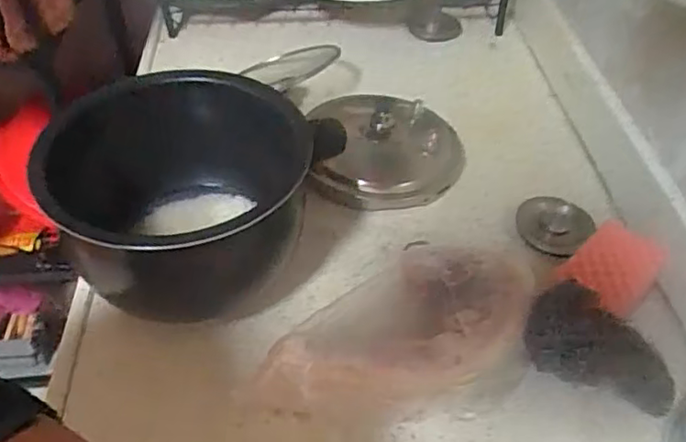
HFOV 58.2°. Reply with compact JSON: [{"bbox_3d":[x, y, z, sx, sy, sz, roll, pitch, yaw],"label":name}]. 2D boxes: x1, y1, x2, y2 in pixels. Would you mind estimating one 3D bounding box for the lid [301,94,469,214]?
[{"bbox_3d":[0.052,-0.102,0.755,0.178,0.061,0.208,2,46,0],"label":"lid"}]

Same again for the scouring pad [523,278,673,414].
[{"bbox_3d":[0.225,0.107,0.529,0.126,0.021,0.079,21,91,7],"label":"scouring pad"}]

